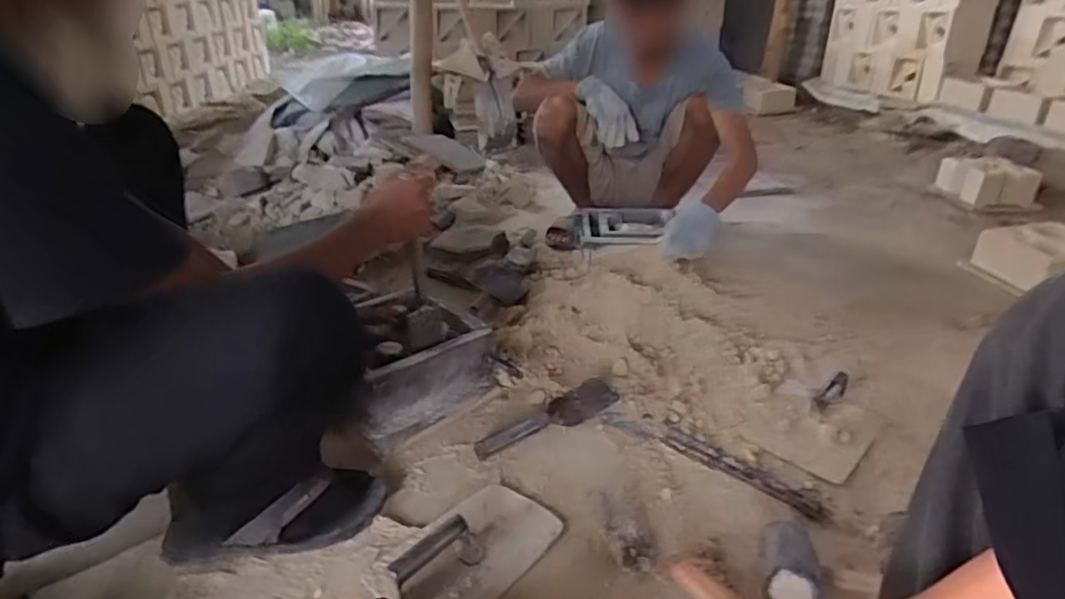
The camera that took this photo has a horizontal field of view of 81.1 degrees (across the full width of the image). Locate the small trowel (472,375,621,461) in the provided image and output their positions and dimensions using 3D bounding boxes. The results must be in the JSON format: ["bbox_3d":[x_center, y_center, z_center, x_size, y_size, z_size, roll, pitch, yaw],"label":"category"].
[{"bbox_3d":[0.026,0.188,0.998,0.270,0.029,0.057,-18,34,-33],"label":"small trowel"}]

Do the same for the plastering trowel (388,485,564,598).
[{"bbox_3d":[-0.077,0.286,0.760,0.138,0.078,0.223,22,36,37],"label":"plastering trowel"}]

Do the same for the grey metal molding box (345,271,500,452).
[{"bbox_3d":[-0.157,0.131,0.995,0.059,0.116,0.247,26,37,37],"label":"grey metal molding box"}]

